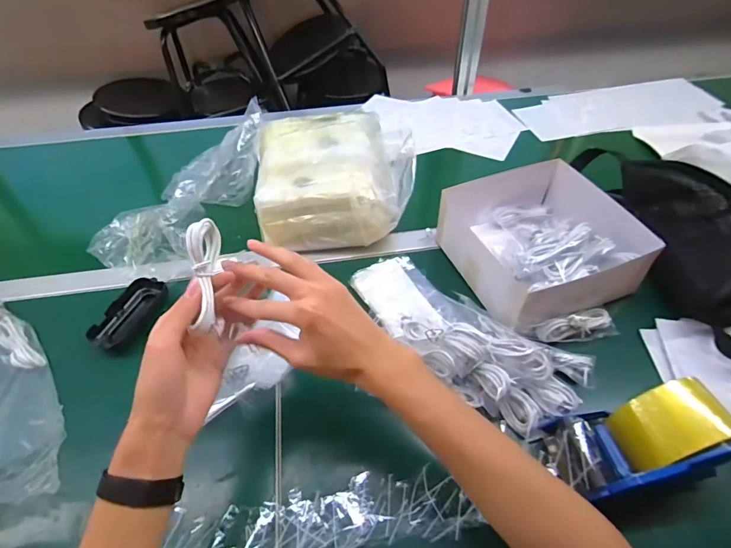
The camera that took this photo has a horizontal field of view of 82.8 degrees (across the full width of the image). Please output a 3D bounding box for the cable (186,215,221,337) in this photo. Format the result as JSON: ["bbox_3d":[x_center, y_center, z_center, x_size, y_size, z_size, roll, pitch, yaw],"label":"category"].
[{"bbox_3d":[-0.138,0.000,0.358,0.019,0.028,0.090,-4,90,-1],"label":"cable"}]

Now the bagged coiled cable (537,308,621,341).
[{"bbox_3d":[0.262,0.064,0.521,0.099,0.031,0.036,-8,49,-5],"label":"bagged coiled cable"}]

